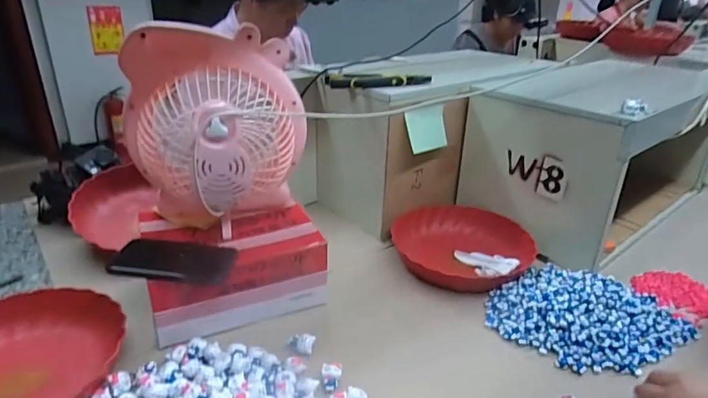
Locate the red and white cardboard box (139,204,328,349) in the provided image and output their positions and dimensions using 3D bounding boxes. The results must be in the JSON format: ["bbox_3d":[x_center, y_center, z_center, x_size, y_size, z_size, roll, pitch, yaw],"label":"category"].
[{"bbox_3d":[-0.179,0.093,0.698,0.241,0.099,0.181,-9,28,-21],"label":"red and white cardboard box"}]

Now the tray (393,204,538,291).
[{"bbox_3d":[0.197,0.082,0.850,0.234,0.046,0.253,-1,26,-5],"label":"tray"}]

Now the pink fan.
[{"bbox_3d":[-0.181,-0.082,0.639,0.227,0.276,0.119,-7,27,-17],"label":"pink fan"}]

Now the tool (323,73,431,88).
[{"bbox_3d":[0.047,-0.213,0.828,0.196,0.020,0.035,-8,27,-18],"label":"tool"}]

